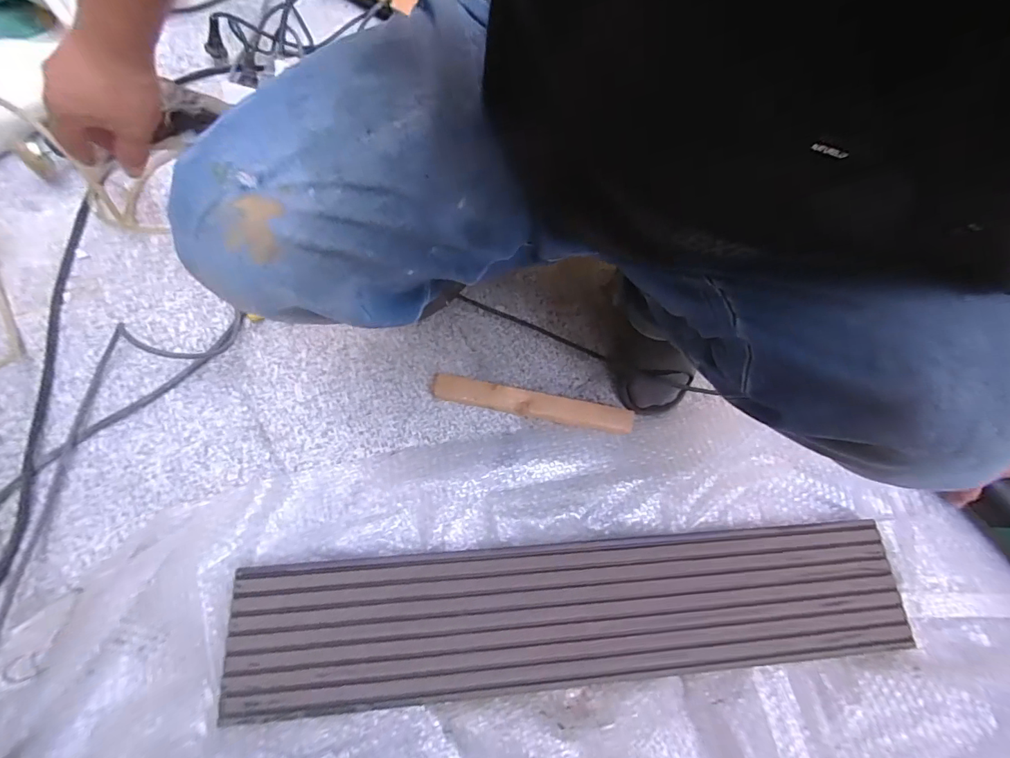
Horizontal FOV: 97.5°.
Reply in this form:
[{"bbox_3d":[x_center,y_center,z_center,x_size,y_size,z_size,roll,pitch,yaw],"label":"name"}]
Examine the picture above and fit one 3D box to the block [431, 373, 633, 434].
[{"bbox_3d":[0.037,0.033,0.614,0.277,0.022,0.039,14,68,-3],"label":"block"}]

